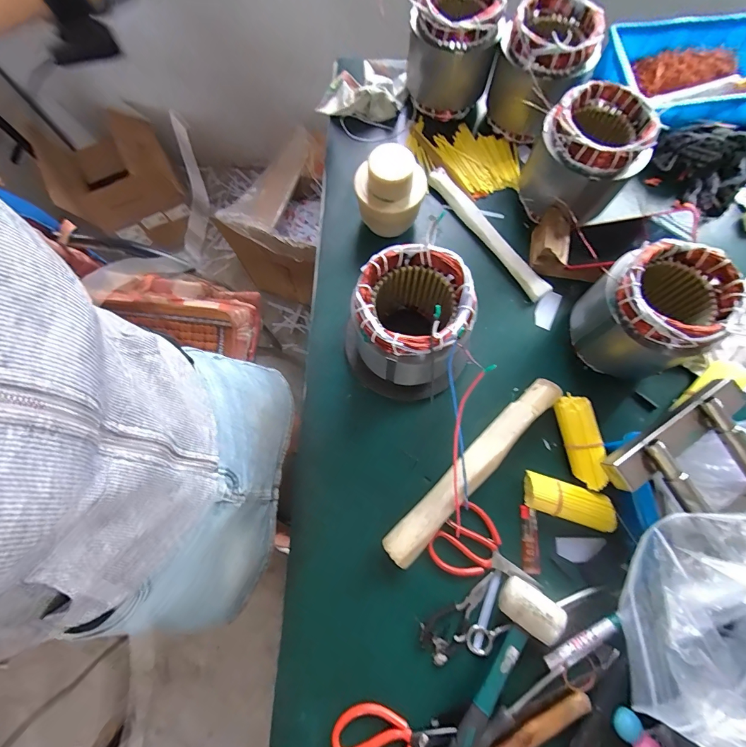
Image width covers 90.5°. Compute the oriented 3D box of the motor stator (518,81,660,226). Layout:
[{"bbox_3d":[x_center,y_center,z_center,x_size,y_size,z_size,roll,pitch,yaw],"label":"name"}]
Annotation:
[{"bbox_3d":[0.333,-0.338,0.589,0.150,0.151,0.140,0,74,0],"label":"motor stator"}]

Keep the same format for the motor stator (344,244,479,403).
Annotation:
[{"bbox_3d":[0.046,-0.052,0.518,0.160,0.181,0.158,0,73,2],"label":"motor stator"}]

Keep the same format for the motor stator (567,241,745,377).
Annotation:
[{"bbox_3d":[0.378,-0.079,0.528,0.134,0.166,0.135,23,75,8],"label":"motor stator"}]

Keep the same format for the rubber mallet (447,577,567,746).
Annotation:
[{"bbox_3d":[0.139,0.397,0.443,0.068,0.046,0.282,29,76,10],"label":"rubber mallet"}]

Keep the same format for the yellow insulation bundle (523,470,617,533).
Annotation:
[{"bbox_3d":[0.272,0.180,0.517,0.118,0.037,0.048,19,74,7],"label":"yellow insulation bundle"}]

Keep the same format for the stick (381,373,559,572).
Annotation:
[{"bbox_3d":[0.145,0.132,0.529,0.337,0.043,0.047,-43,76,-11],"label":"stick"}]

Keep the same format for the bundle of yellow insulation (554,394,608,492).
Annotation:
[{"bbox_3d":[0.301,0.098,0.541,0.056,0.041,0.136,-7,73,-1],"label":"bundle of yellow insulation"}]

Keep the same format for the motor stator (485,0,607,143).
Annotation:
[{"bbox_3d":[0.288,-0.516,0.643,0.134,0.171,0.139,0,74,0],"label":"motor stator"}]

